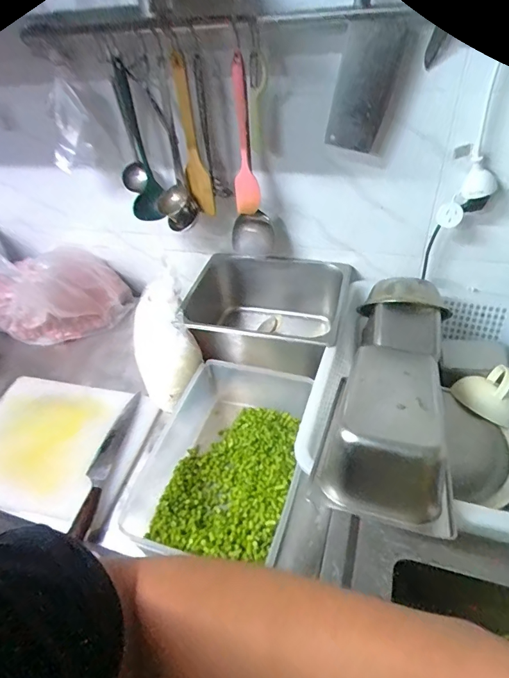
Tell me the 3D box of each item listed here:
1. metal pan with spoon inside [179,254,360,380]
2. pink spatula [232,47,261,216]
[{"bbox_3d":[0.036,-0.041,0.924,0.325,0.160,0.294,8,44,15],"label":"metal pan with spoon inside"},{"bbox_3d":[-0.026,-0.350,0.765,0.050,0.276,0.013,-23,53,-10],"label":"pink spatula"}]

